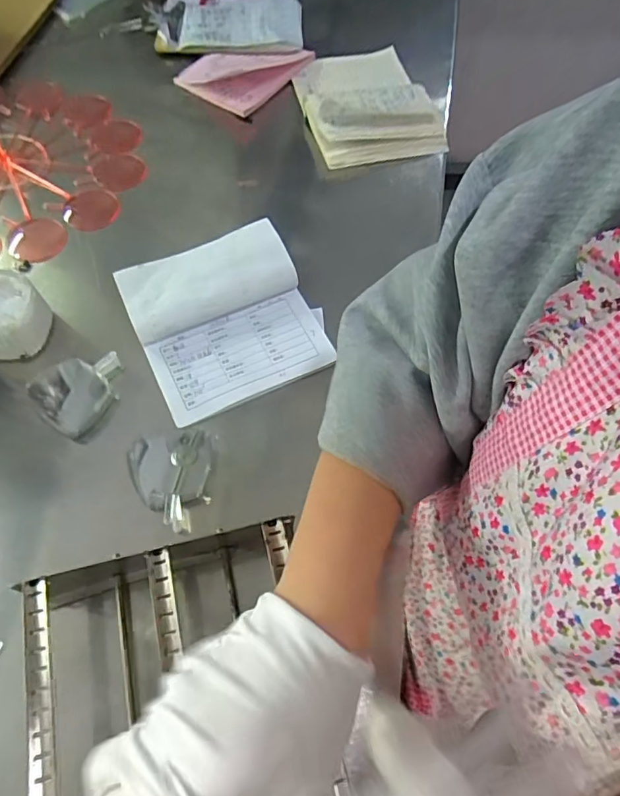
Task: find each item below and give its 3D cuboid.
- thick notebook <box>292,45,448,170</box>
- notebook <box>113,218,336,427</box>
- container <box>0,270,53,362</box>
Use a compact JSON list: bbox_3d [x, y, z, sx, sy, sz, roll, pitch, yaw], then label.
[{"bbox_3d":[0.077,-0.429,0.725,0.181,0.030,0.244,-11,63,-8],"label":"thick notebook"},{"bbox_3d":[-0.085,-0.082,0.530,0.176,0.025,0.176,-24,81,-13],"label":"notebook"},{"bbox_3d":[-0.306,-0.081,0.507,0.079,0.053,0.073,1,62,-2],"label":"container"}]

